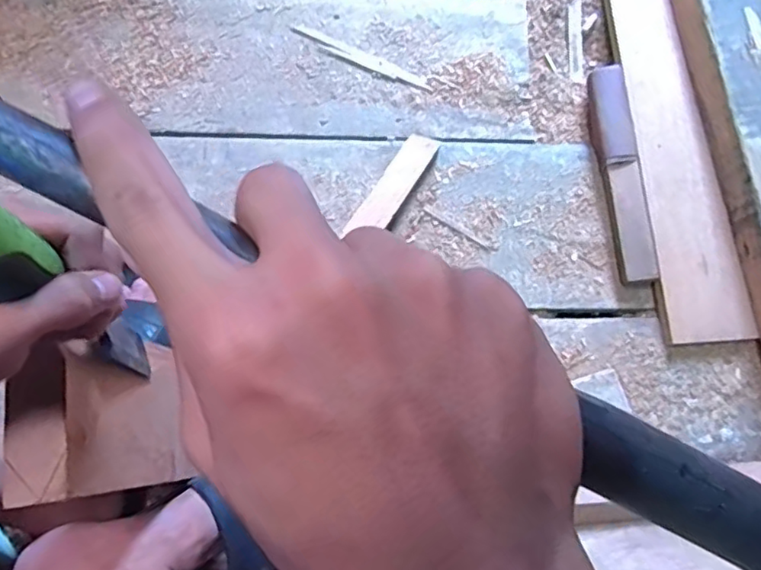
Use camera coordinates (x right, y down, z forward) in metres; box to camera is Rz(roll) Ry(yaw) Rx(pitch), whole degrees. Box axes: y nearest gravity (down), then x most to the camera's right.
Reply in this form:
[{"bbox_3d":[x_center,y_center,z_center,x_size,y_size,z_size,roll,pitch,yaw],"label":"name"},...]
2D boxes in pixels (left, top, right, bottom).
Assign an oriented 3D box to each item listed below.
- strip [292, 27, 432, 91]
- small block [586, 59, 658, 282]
[{"bbox_3d":[-0.020,-0.249,0.656,0.162,0.004,0.016,26,74,3],"label":"strip"},{"bbox_3d":[0.248,-0.116,0.627,0.041,0.035,0.232,-4,79,-3],"label":"small block"}]

